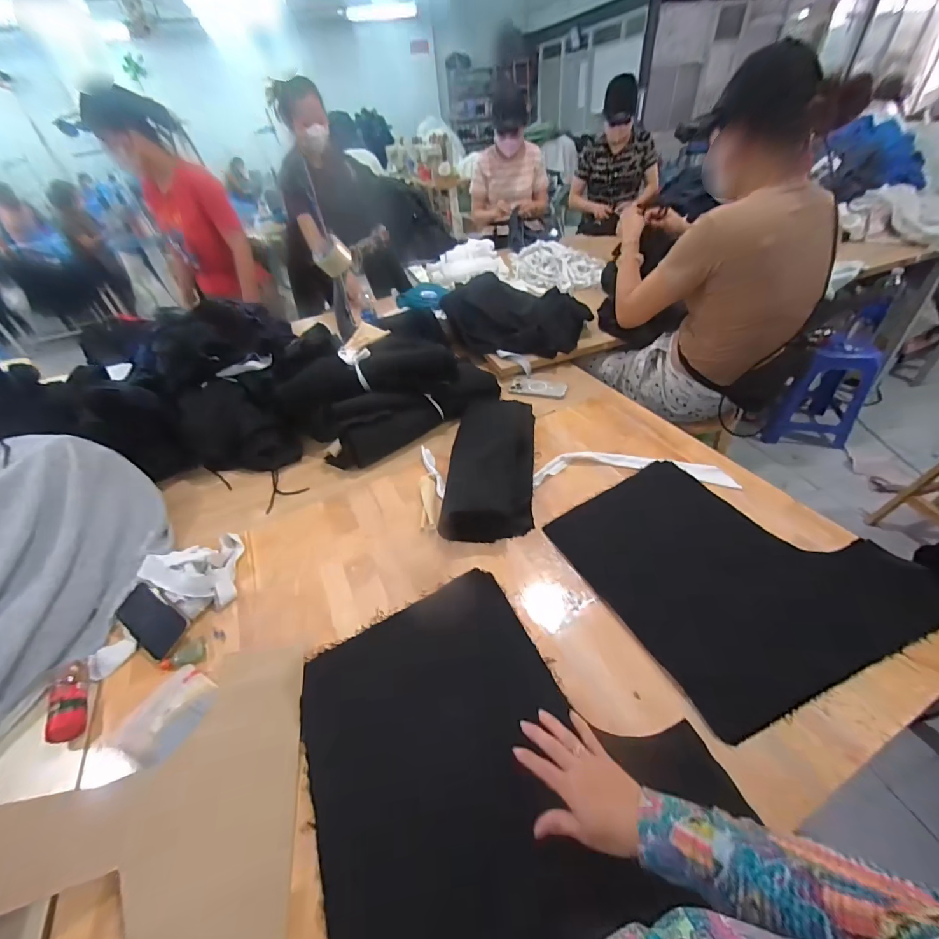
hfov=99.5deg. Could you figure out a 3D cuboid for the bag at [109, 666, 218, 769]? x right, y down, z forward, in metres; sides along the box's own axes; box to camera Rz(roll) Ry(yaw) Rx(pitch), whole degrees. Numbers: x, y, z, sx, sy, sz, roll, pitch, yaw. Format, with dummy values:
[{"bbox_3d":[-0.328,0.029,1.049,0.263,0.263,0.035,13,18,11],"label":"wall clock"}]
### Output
[{"bbox_3d":[-0.429,0.349,0.568,0.089,0.029,0.111,13,46,22],"label":"bag"}]

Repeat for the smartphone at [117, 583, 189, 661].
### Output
[{"bbox_3d":[-0.532,0.250,0.664,0.142,0.011,0.070,26,71,20],"label":"smartphone"}]

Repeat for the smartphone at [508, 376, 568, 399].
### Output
[{"bbox_3d":[0.200,-0.241,1.155,0.164,0.012,0.089,11,45,20],"label":"smartphone"}]

